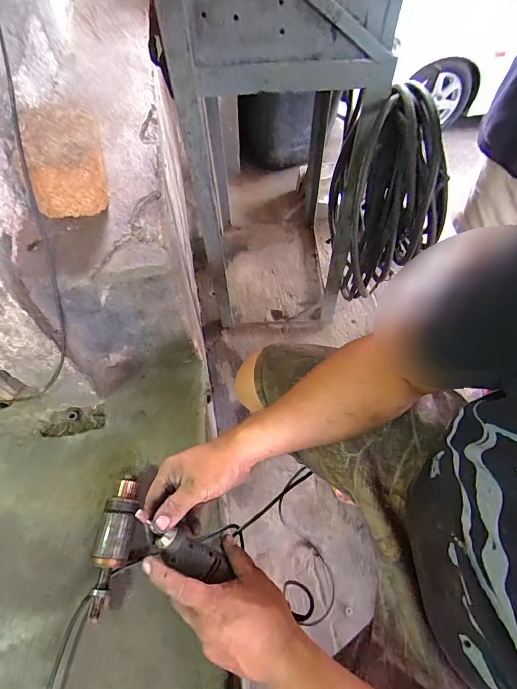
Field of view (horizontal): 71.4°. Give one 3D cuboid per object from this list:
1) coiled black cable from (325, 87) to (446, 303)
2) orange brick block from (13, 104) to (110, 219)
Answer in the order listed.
[{"bbox_3d":[0.228,-0.233,0.710,0.140,0.402,0.168,-3,58,-2],"label":"coiled black cable"},{"bbox_3d":[-0.269,-0.256,0.515,0.096,0.094,0.134,-12,59,-7],"label":"orange brick block"}]

